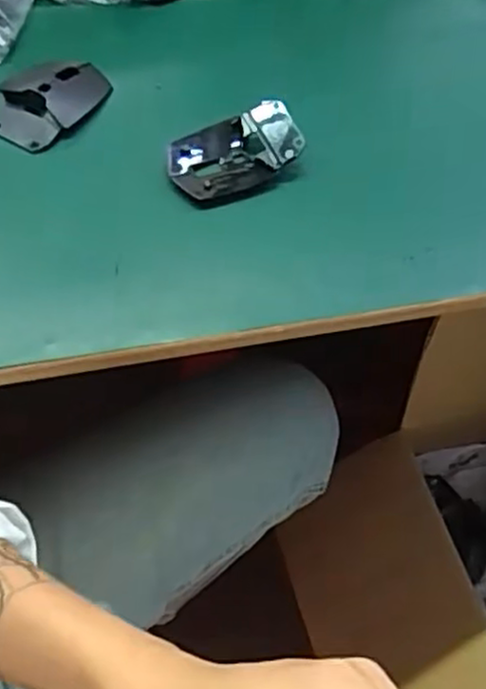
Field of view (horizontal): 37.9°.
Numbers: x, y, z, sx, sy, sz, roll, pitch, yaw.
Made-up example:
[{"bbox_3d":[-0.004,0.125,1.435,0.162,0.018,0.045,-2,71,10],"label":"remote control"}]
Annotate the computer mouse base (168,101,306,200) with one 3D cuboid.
[{"bbox_3d":[-0.006,-0.120,0.432,0.079,0.023,0.047,-24,63,-18],"label":"computer mouse base"}]

